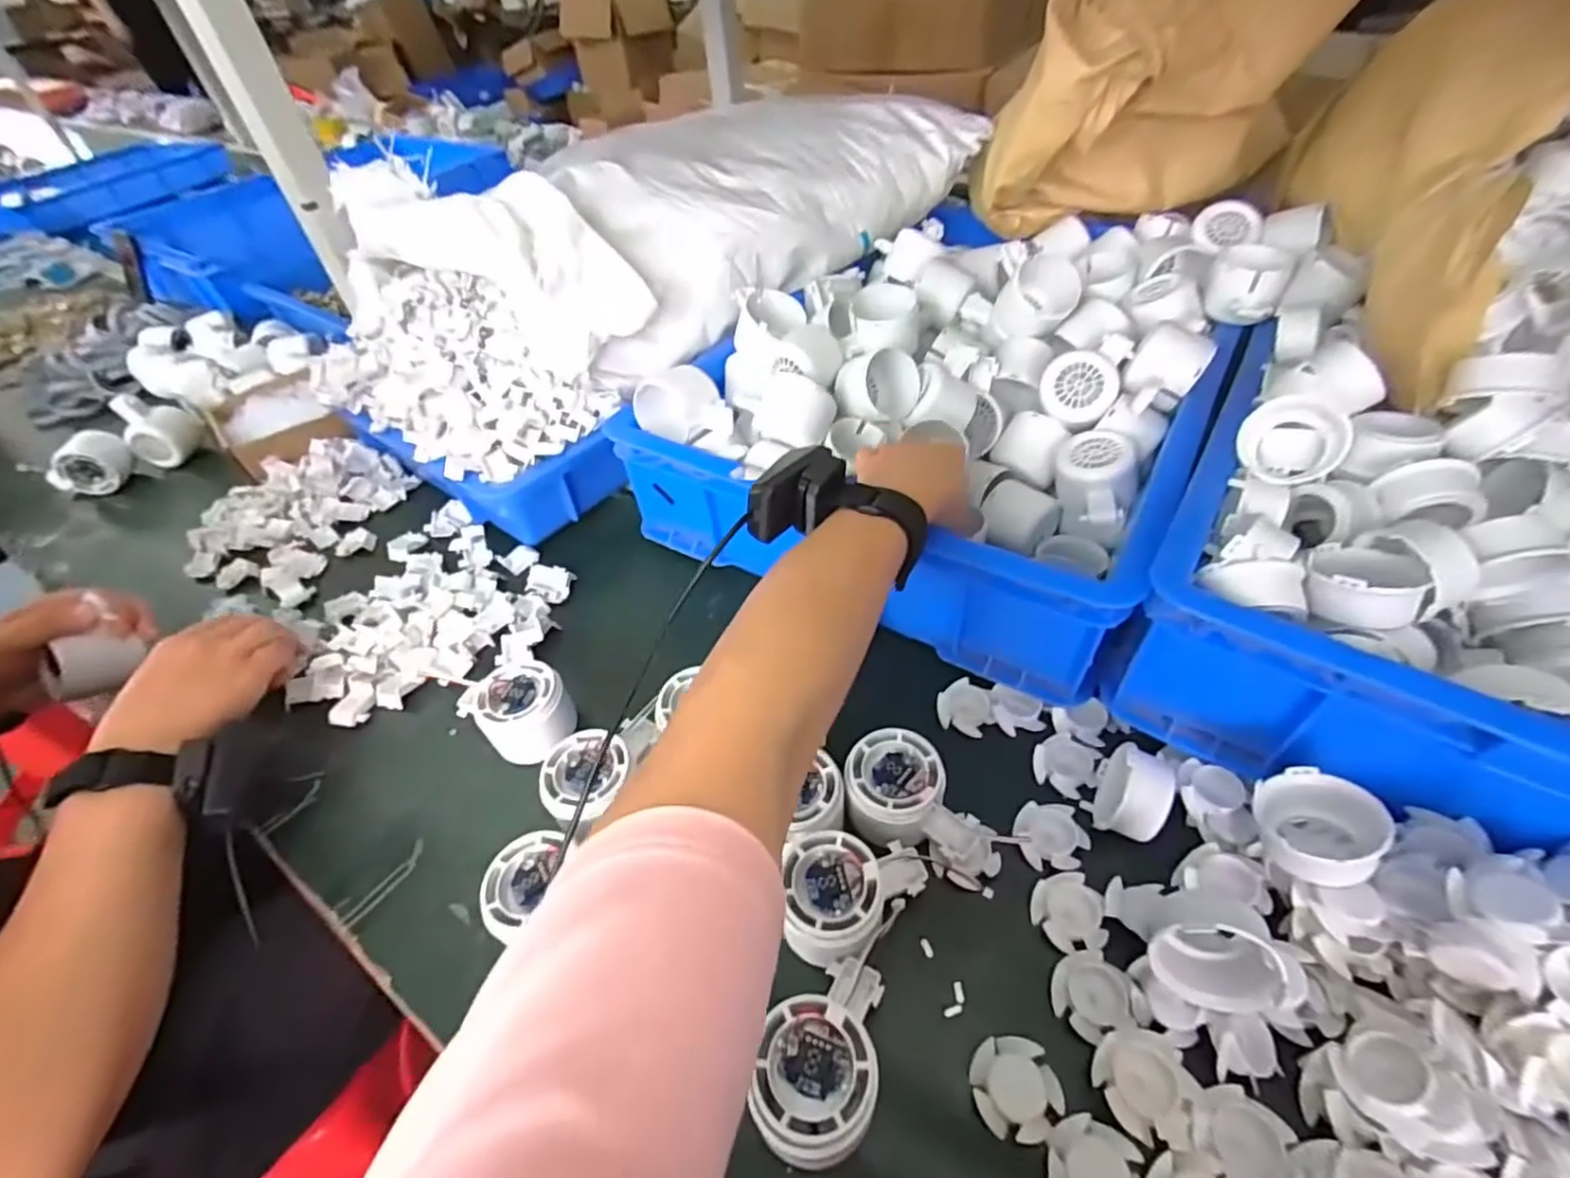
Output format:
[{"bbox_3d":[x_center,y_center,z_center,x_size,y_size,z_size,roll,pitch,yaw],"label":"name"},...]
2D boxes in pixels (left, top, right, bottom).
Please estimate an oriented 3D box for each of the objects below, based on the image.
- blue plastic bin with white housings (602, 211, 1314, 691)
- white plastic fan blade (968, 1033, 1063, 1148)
[{"bbox_3d":[0.163,-0.183,0.600,0.406,0.144,0.487,25,55,26],"label":"blue plastic bin with white housings"},{"bbox_3d":[0.112,0.243,0.320,0.039,0.011,0.040,-8,47,-1],"label":"white plastic fan blade"}]

